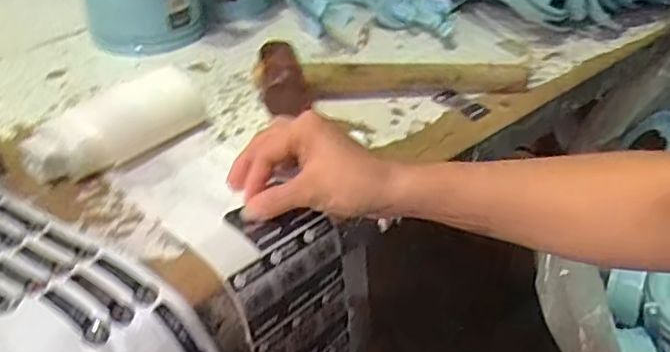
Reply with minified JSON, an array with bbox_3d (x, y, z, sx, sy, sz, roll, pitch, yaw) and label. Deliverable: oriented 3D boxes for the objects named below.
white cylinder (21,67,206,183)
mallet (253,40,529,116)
[{"bbox_3d":[-0.190,-0.044,0.516,0.067,0.048,0.147,27,41,30],"label":"white cylinder"},{"bbox_3d":[0.064,-0.107,0.622,0.293,0.045,0.079,-7,36,-15],"label":"mallet"}]

